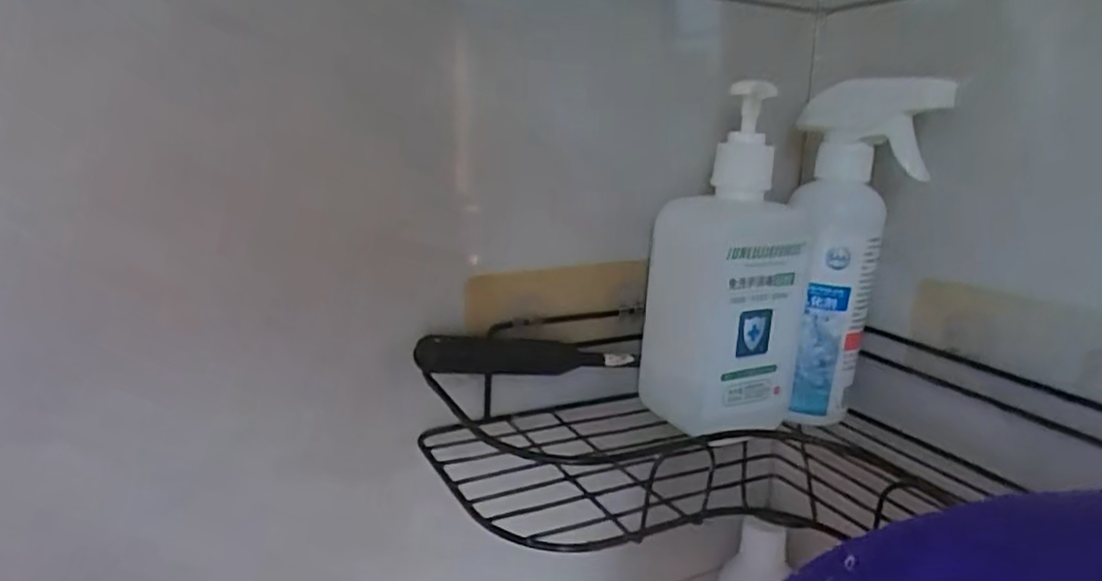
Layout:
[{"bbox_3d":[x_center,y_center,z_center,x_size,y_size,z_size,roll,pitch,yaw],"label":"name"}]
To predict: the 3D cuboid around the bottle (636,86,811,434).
[{"bbox_3d":[0.098,-0.010,0.384,0.073,0.178,0.060,-9,16,-36],"label":"bottle"}]

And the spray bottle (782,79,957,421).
[{"bbox_3d":[0.180,-0.021,0.400,0.073,0.194,0.060,4,13,18],"label":"spray bottle"}]

